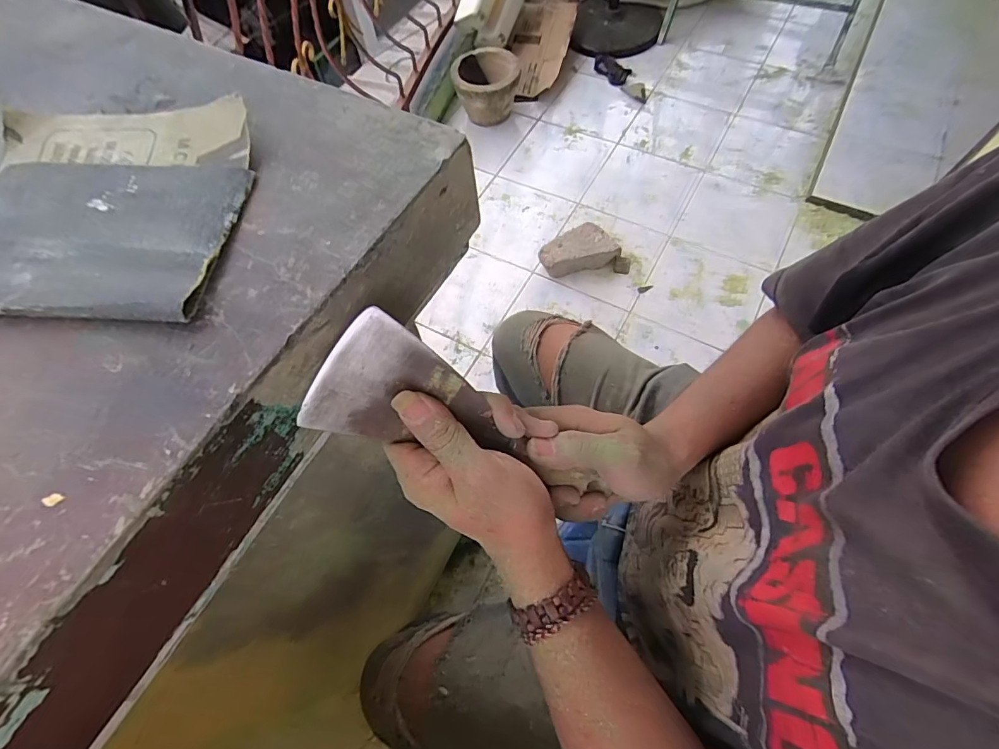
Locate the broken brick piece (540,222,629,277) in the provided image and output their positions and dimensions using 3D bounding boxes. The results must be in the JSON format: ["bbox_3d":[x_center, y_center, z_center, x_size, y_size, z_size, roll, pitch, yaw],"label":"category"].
[{"bbox_3d":[0.237,-0.354,1.314,0.251,0.072,0.146,-7,65,0],"label":"broken brick piece"}]

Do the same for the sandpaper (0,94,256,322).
[{"bbox_3d":[-0.202,-0.084,0.229,0.146,0.011,0.128,3,65,4],"label":"sandpaper"}]

